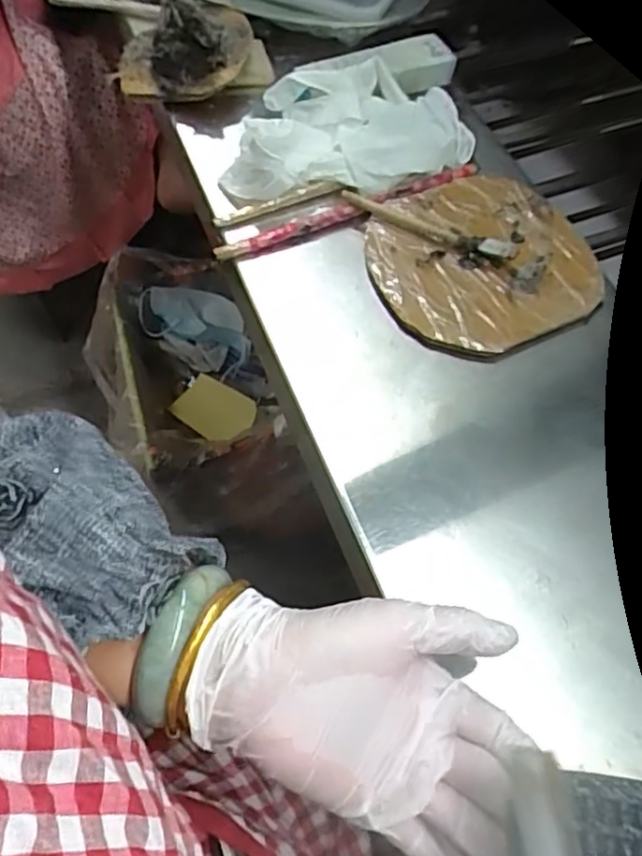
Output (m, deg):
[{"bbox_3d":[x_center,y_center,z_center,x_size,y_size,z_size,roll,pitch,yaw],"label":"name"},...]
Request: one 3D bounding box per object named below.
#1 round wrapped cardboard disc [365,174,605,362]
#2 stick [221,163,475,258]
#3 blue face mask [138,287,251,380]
[{"bbox_3d":[0.111,-0.122,0.456,0.157,0.015,0.149,1,61,-1],"label":"round wrapped cardboard disc"},{"bbox_3d":[0.025,-0.162,0.476,0.216,0.019,0.014,-25,64,-15],"label":"stick"},{"bbox_3d":[-0.179,-0.137,0.926,0.152,0.084,0.096,10,61,4],"label":"blue face mask"}]

